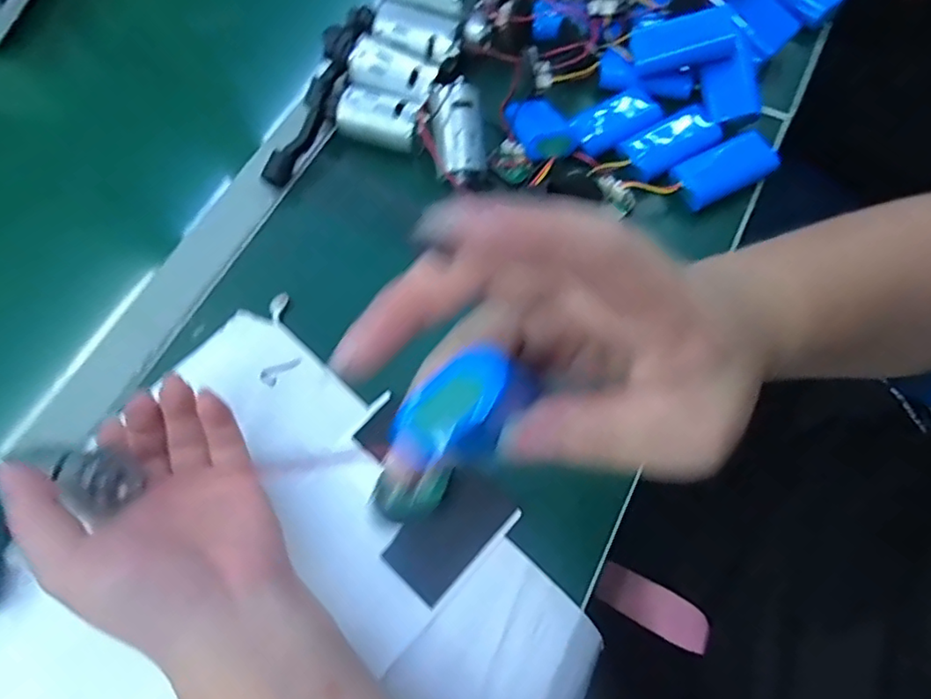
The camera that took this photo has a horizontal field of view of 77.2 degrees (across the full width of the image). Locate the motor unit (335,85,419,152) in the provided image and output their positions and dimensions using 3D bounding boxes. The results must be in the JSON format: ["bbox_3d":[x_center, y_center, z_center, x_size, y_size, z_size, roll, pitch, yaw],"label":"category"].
[{"bbox_3d":[-0.062,-0.164,0.413,0.062,0.027,0.029,17,69,9],"label":"motor unit"}]

